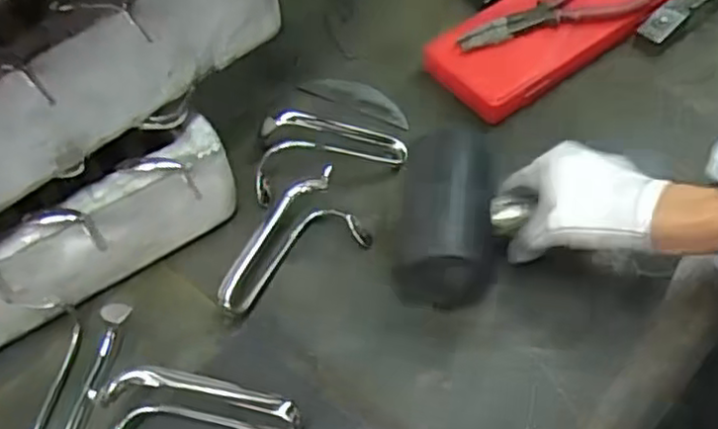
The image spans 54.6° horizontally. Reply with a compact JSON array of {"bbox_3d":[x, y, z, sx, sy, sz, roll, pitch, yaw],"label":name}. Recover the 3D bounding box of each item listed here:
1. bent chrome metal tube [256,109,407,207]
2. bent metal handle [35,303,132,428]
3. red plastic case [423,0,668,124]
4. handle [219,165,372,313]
[{"bbox_3d":[-0.023,-0.045,0.558,0.123,0.042,0.067,-3,54,1],"label":"bent chrome metal tube"},{"bbox_3d":[-0.191,0.117,0.465,0.038,0.014,0.125,7,60,1],"label":"bent metal handle"},{"bbox_3d":[0.181,-0.182,0.642,0.251,0.035,0.106,-34,59,-19],"label":"red plastic case"},{"bbox_3d":[-0.056,0.025,0.516,0.124,0.038,0.051,-32,59,-18],"label":"handle"}]

